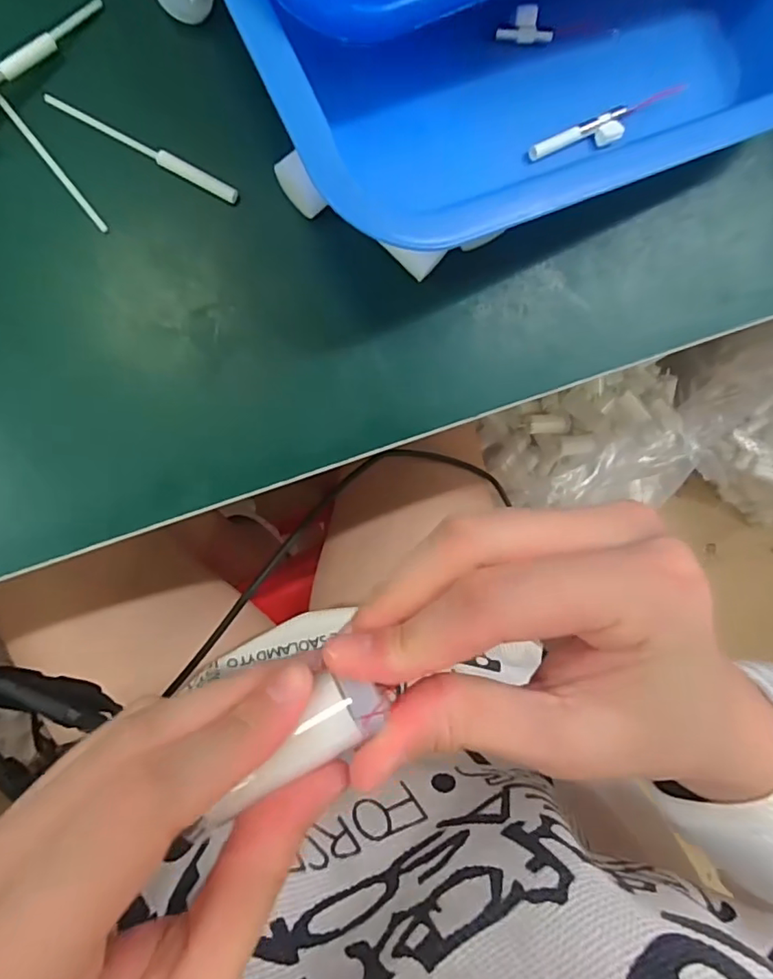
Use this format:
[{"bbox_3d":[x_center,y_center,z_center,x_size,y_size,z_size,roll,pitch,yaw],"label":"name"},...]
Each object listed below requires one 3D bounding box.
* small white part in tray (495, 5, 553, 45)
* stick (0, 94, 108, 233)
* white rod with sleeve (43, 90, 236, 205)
[{"bbox_3d":[0.050,-0.170,0.201,0.022,0.005,0.010,-8,92,-7],"label":"small white part in tray"},{"bbox_3d":[-0.122,-0.118,0.200,0.004,0.004,0.056,-39,95,-5],"label":"stick"},{"bbox_3d":[-0.090,-0.126,0.202,0.073,0.004,0.006,26,88,-7],"label":"white rod with sleeve"}]

